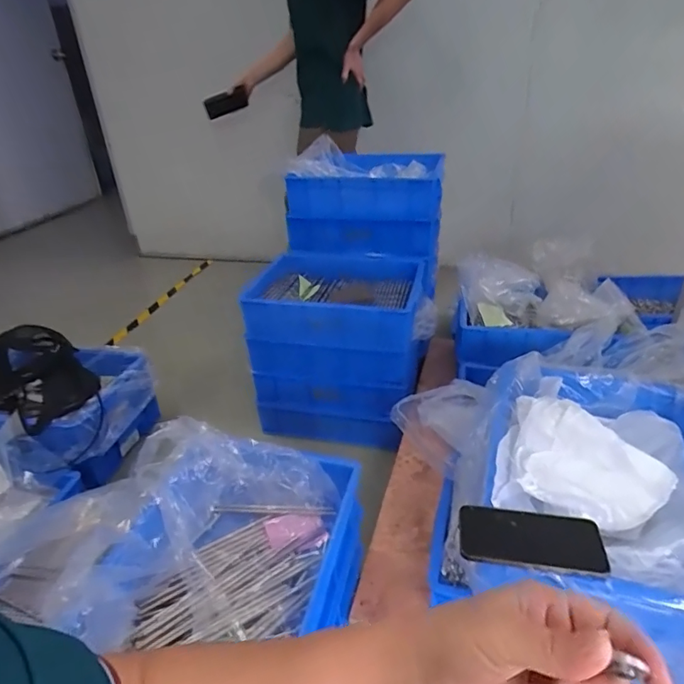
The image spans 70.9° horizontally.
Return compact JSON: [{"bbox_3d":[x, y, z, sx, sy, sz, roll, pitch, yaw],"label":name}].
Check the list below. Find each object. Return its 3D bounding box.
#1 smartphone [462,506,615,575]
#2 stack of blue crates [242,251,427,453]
[{"bbox_3d":[0.223,0.234,0.575,0.157,0.010,0.068,-1,45,17],"label":"smartphone"},{"bbox_3d":[-0.001,0.015,1.263,0.394,0.409,0.285,6,32,15],"label":"stack of blue crates"}]

